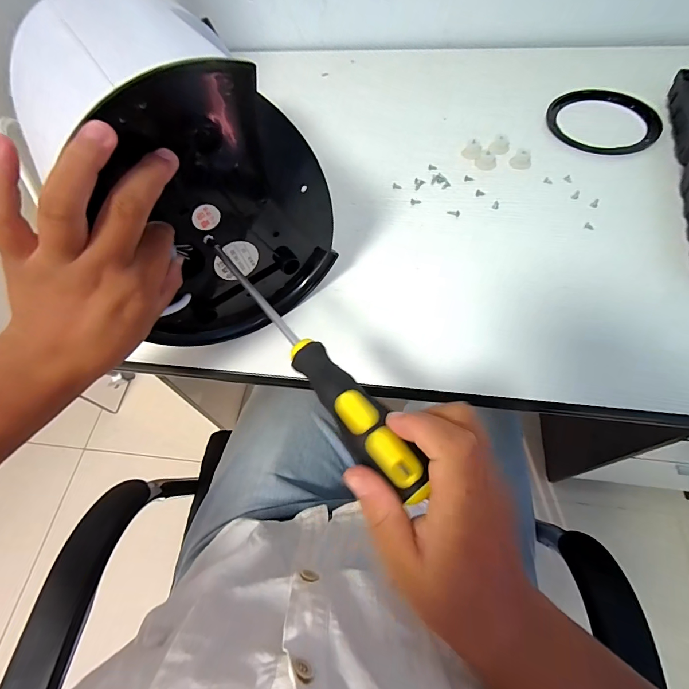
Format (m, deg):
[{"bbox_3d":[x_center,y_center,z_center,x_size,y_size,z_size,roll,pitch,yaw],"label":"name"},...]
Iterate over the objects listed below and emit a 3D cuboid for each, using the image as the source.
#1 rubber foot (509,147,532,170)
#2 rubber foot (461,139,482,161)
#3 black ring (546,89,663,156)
[{"bbox_3d":[0.216,-0.226,0.446,0.024,0.011,0.022,23,65,15],"label":"rubber foot"},{"bbox_3d":[0.161,-0.245,0.459,0.022,0.017,0.020,16,64,12],"label":"rubber foot"},{"bbox_3d":[0.330,-0.290,0.468,0.130,0.006,0.130,-2,61,3],"label":"black ring"}]

